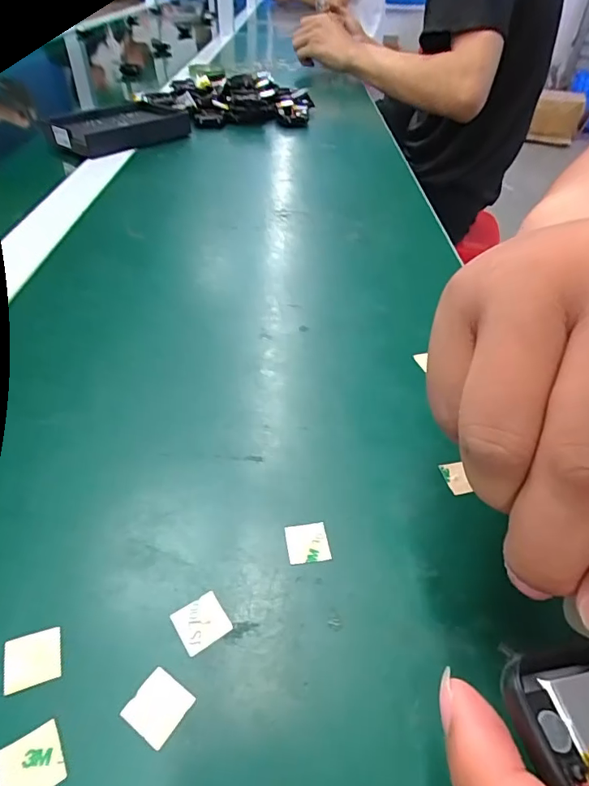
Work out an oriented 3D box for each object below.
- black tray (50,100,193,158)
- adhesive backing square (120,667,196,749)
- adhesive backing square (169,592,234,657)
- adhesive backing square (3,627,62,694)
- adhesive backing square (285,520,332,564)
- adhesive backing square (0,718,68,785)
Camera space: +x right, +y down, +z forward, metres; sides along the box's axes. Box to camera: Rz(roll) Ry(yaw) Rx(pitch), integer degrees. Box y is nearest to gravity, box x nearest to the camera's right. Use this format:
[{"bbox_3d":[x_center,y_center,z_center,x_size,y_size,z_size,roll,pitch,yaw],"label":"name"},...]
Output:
[{"bbox_3d":[-0.201,-0.302,0.533,0.101,0.022,0.145,26,47,23],"label":"black tray"},{"bbox_3d":[-0.040,0.091,0.136,0.016,0.004,0.015,26,47,23],"label":"adhesive backing square"},{"bbox_3d":[-0.030,0.074,0.153,0.015,0.004,0.015,-25,49,-27],"label":"adhesive backing square"},{"bbox_3d":[-0.080,0.080,0.142,0.015,0.004,0.015,-12,45,-16],"label":"adhesive backing square"},{"bbox_3d":[0.005,0.056,0.177,0.015,0.004,0.016,-5,45,-8],"label":"adhesive backing square"},{"bbox_3d":[-0.070,0.099,0.125,0.015,0.004,0.016,-21,48,-27],"label":"adhesive backing square"}]

